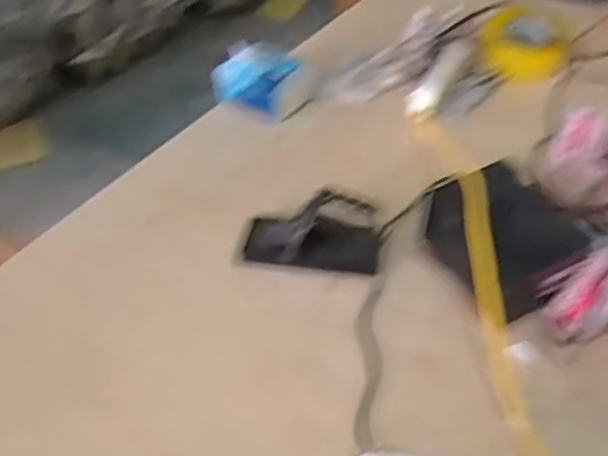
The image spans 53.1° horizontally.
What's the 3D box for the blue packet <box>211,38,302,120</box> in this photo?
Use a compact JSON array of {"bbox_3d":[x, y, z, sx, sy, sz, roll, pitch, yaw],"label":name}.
[{"bbox_3d":[-0.077,-0.229,0.933,0.107,0.071,0.089,16,47,20],"label":"blue packet"}]

